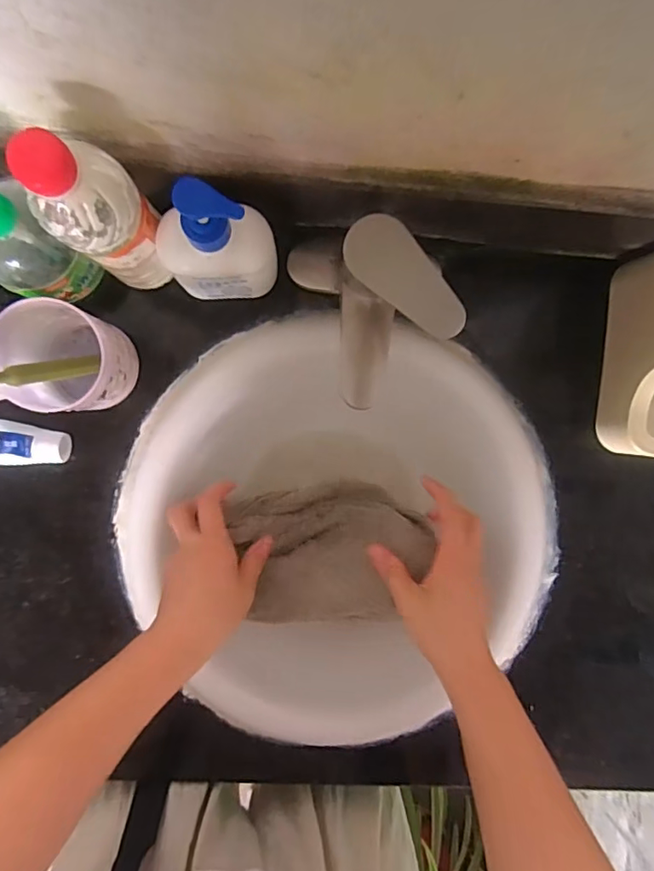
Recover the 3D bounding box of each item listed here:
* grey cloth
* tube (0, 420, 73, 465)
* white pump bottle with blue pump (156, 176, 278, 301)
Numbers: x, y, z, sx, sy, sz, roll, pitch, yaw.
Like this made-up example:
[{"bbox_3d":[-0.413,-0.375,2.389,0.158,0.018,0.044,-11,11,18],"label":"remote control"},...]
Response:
[{"bbox_3d":[0.005,0.105,0.484,0.166,0.069,0.111,-10,93,-4],"label":"grey cloth"},{"bbox_3d":[-0.313,0.004,0.470,0.160,0.027,0.043,5,93,-4],"label":"tube"},{"bbox_3d":[-0.082,-0.139,0.403,0.087,0.183,0.046,-14,94,-2],"label":"white pump bottle with blue pump"}]

